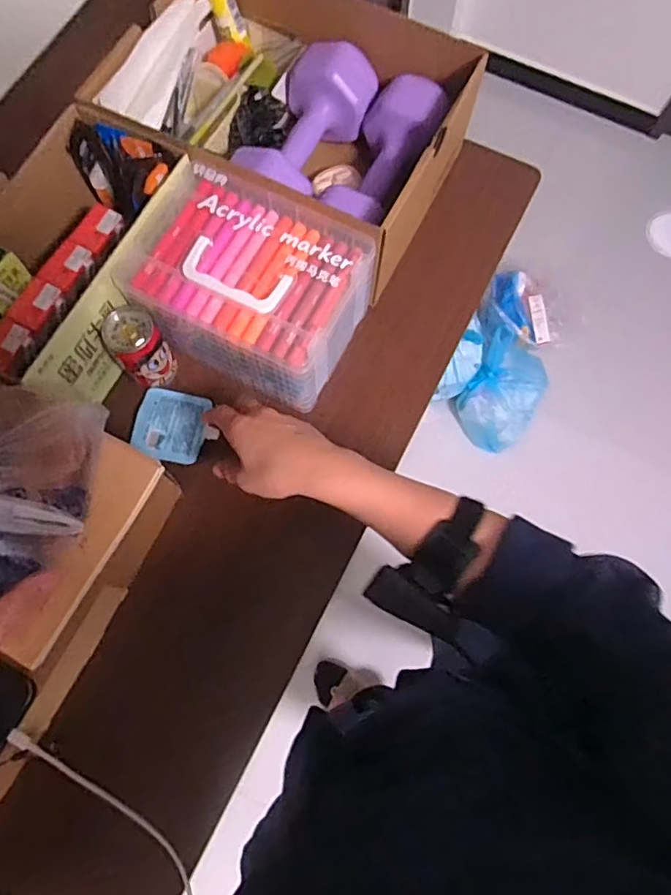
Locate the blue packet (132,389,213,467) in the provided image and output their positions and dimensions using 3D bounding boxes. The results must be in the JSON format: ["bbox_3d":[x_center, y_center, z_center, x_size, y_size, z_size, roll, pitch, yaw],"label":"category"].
[{"bbox_3d":[-0.176,-0.023,0.606,0.073,0.008,0.073,11,74,2],"label":"blue packet"}]

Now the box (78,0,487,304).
[{"bbox_3d":[-0.047,-0.367,0.654,0.345,0.134,0.265,28,75,7],"label":"box"}]

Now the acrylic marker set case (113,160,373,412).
[{"bbox_3d":[-0.085,-0.158,0.591,0.211,0.127,0.167,25,75,6],"label":"acrylic marker set case"}]

